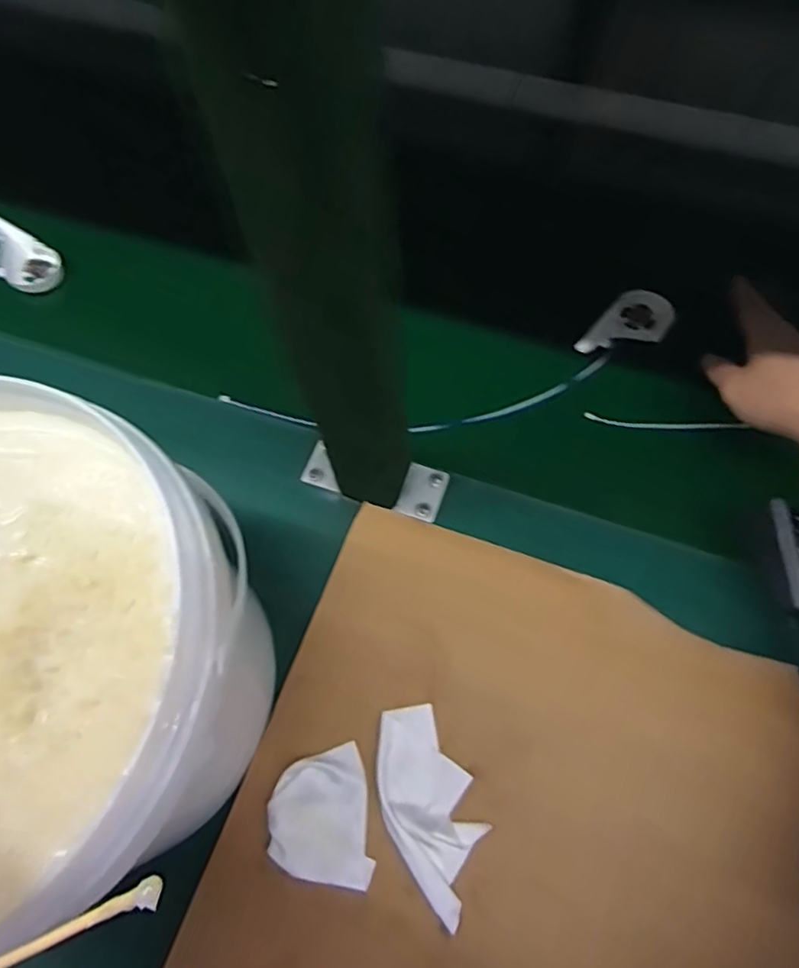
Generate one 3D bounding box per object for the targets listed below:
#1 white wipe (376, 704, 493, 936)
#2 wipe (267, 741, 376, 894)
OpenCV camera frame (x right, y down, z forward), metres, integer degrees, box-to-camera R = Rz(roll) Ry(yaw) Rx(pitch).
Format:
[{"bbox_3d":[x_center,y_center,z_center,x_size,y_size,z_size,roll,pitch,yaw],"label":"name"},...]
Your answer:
[{"bbox_3d":[0.017,0.182,0.348,0.051,0.011,0.105,-29,68,-10],"label":"white wipe"},{"bbox_3d":[-0.046,0.191,0.349,0.054,0.007,0.069,-10,66,-2],"label":"wipe"}]

